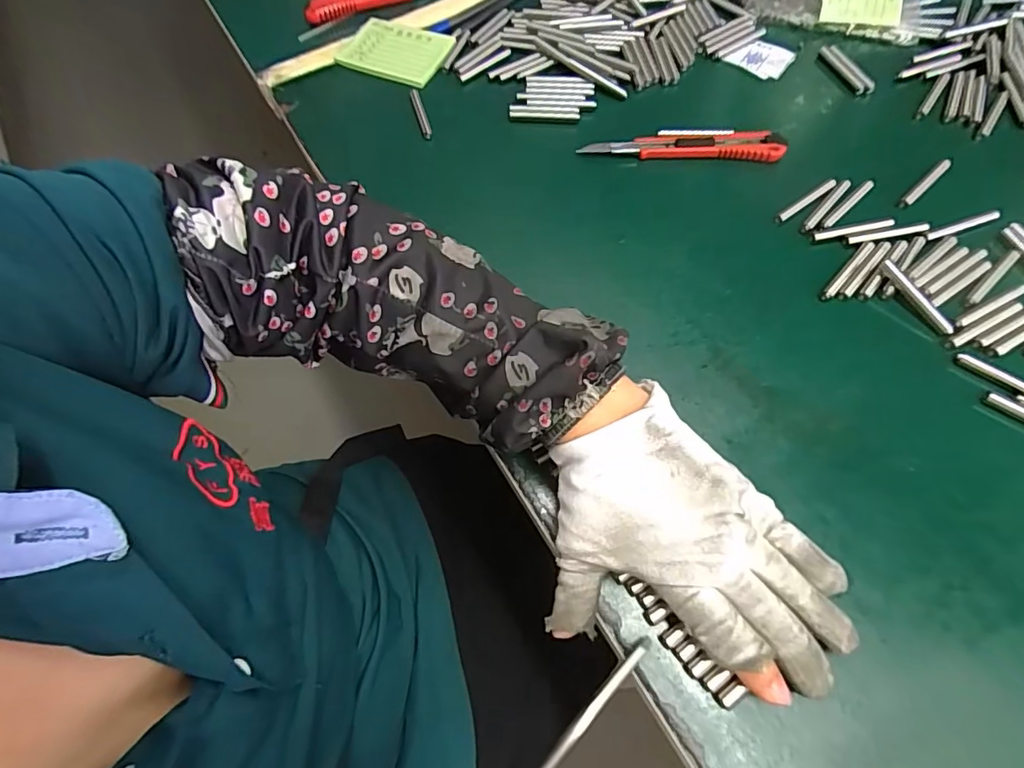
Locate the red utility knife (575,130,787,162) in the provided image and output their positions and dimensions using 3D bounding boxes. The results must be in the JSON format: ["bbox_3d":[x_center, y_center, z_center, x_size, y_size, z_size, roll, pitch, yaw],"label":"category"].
[{"bbox_3d":[0.132,-0.188,0.400,0.151,0.012,0.022,6,63,5],"label":"red utility knife"}]

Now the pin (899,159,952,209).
[{"bbox_3d":[0.303,-0.148,0.372,0.064,0.004,0.008,-39,67,-16],"label":"pin"}]

